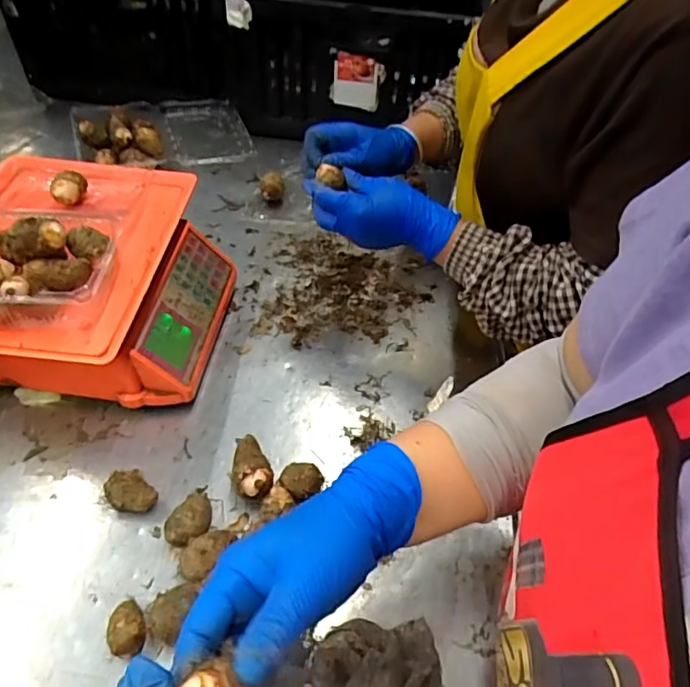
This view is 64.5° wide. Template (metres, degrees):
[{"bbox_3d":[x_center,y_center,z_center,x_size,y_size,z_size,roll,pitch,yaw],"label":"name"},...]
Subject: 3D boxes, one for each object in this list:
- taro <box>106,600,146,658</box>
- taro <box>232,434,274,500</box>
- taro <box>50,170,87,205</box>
[{"bbox_3d":[-0.183,0.242,0.462,0.029,0.029,0.042,-13,53,-15],"label":"taro"},{"bbox_3d":[-0.094,0.127,0.550,0.037,0.044,0.066,-9,52,-11],"label":"taro"},{"bbox_3d":[-0.314,-0.178,0.620,0.029,0.031,0.036,10,51,5],"label":"taro"}]

